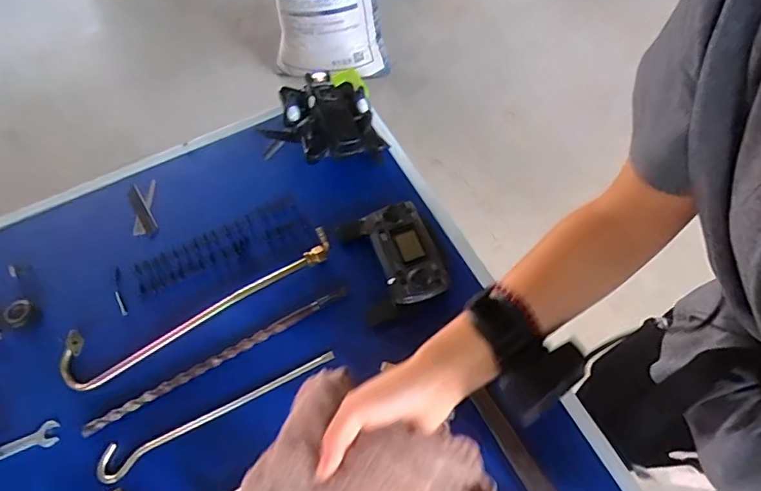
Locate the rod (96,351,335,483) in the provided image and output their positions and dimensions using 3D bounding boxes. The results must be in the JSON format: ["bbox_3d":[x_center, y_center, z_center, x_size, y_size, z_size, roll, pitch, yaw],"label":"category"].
[{"bbox_3d":[-0.191,0.188,0.590,0.285,0.011,0.037,-28,62,-11],"label":"rod"}]

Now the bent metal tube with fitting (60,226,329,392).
[{"bbox_3d":[-0.231,0.073,0.646,0.360,0.029,0.070,-26,62,-10],"label":"bent metal tube with fitting"}]

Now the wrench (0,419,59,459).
[{"bbox_3d":[-0.437,0.239,0.579,0.128,0.008,0.028,-21,61,-8],"label":"wrench"}]

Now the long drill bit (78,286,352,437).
[{"bbox_3d":[-0.195,0.136,0.613,0.338,0.014,0.013,-28,63,-11],"label":"long drill bit"}]

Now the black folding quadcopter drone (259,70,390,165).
[{"bbox_3d":[-0.090,-0.188,0.747,0.177,0.058,0.145,-14,60,-3],"label":"black folding quadcopter drone"}]

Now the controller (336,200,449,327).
[{"bbox_3d":[0.017,0.013,0.654,0.116,0.041,0.148,-18,61,-6],"label":"controller"}]

